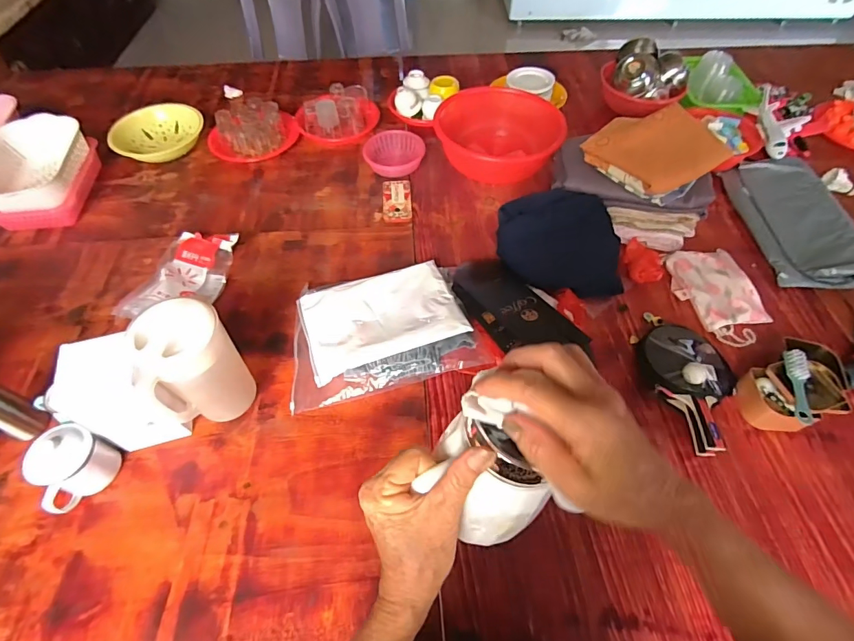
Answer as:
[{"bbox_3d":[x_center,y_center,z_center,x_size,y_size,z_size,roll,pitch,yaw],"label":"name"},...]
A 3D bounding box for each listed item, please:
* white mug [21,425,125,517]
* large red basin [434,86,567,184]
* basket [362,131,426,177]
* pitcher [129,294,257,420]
[{"bbox_3d":[-0.573,0.238,0.700,0.076,0.112,0.117,18,56,13],"label":"white mug"},{"bbox_3d":[0.198,-0.536,1.235,0.333,0.124,0.313,0,54,1],"label":"large red basin"},{"bbox_3d":[-0.092,-0.473,1.241,0.173,0.049,0.156,-5,54,-2],"label":"basket"},{"bbox_3d":[-0.374,0.085,0.726,0.132,0.239,0.108,-20,58,-13],"label":"pitcher"}]

